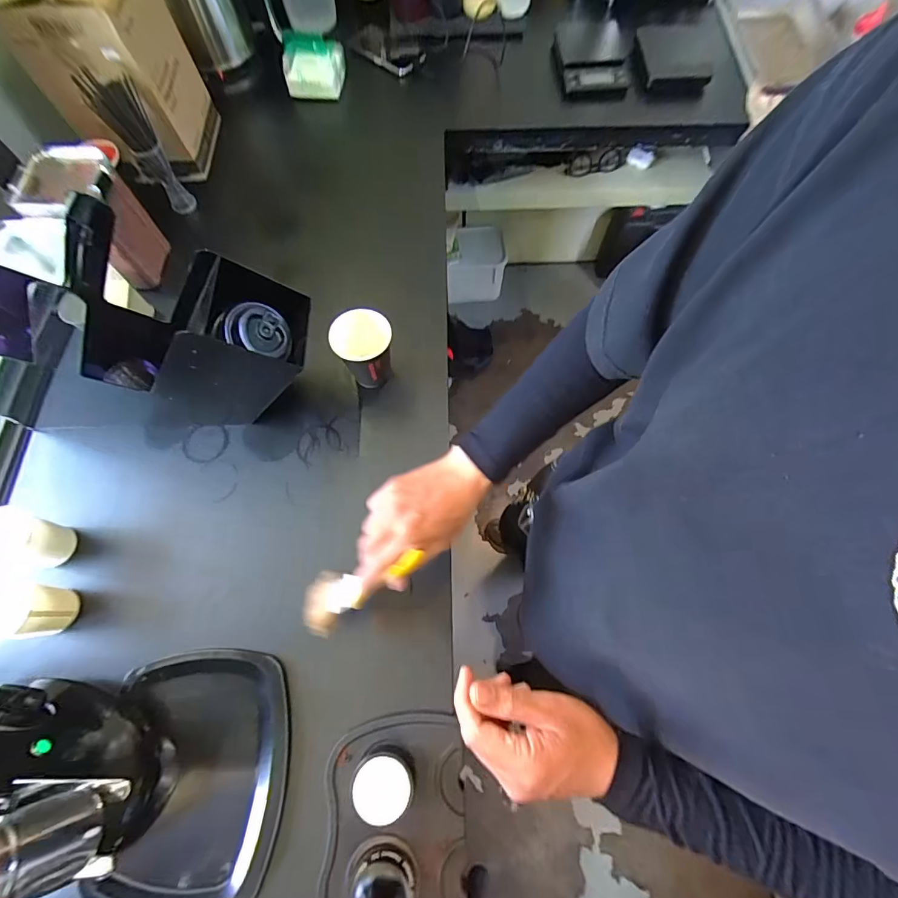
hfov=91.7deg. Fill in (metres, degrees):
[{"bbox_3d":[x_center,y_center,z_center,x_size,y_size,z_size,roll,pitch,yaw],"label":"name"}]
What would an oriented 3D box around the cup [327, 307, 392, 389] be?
[{"bbox_3d":[-0.113,-0.130,0.603,0.074,0.117,0.070,0,69,1],"label":"cup"}]

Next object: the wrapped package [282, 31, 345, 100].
[{"bbox_3d":[-0.249,-0.701,0.799,0.109,0.084,0.043,1,69,1],"label":"wrapped package"}]

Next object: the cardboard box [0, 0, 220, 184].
[{"bbox_3d":[-0.503,-0.587,0.666,0.168,0.240,0.177,1,69,1],"label":"cardboard box"}]

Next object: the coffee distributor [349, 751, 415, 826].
[{"bbox_3d":[-0.068,0.345,0.452,0.061,0.043,0.057,0,69,1],"label":"coffee distributor"}]

